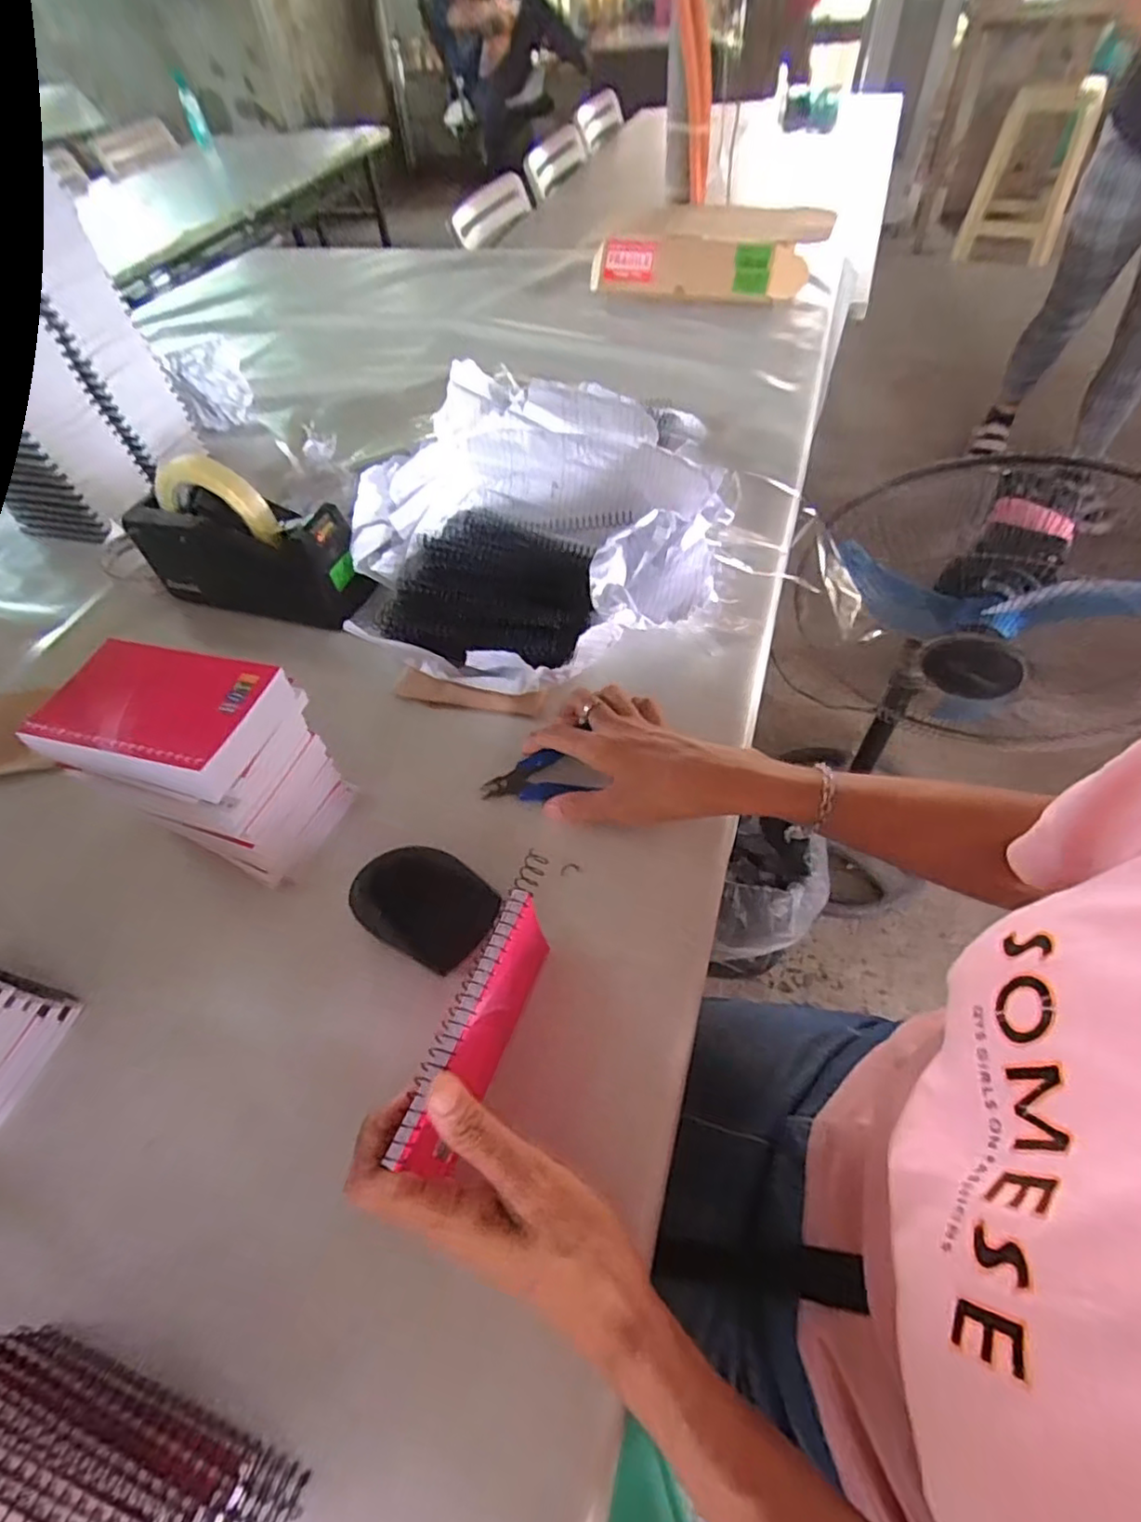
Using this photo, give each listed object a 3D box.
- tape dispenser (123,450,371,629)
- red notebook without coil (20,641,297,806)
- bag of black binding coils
[{"bbox_3d":[-0.291,-0.203,0.580,0.200,0.128,0.076,11,56,13],"label":"tape dispenser"},{"bbox_3d":[-0.239,-0.028,0.382,0.140,0.028,0.084,11,55,13],"label":"red notebook without coil"},{"bbox_3d":[-0.036,-0.202,0.547,0.314,0.128,0.286,15,57,16],"label":"bag of black binding coils"}]

